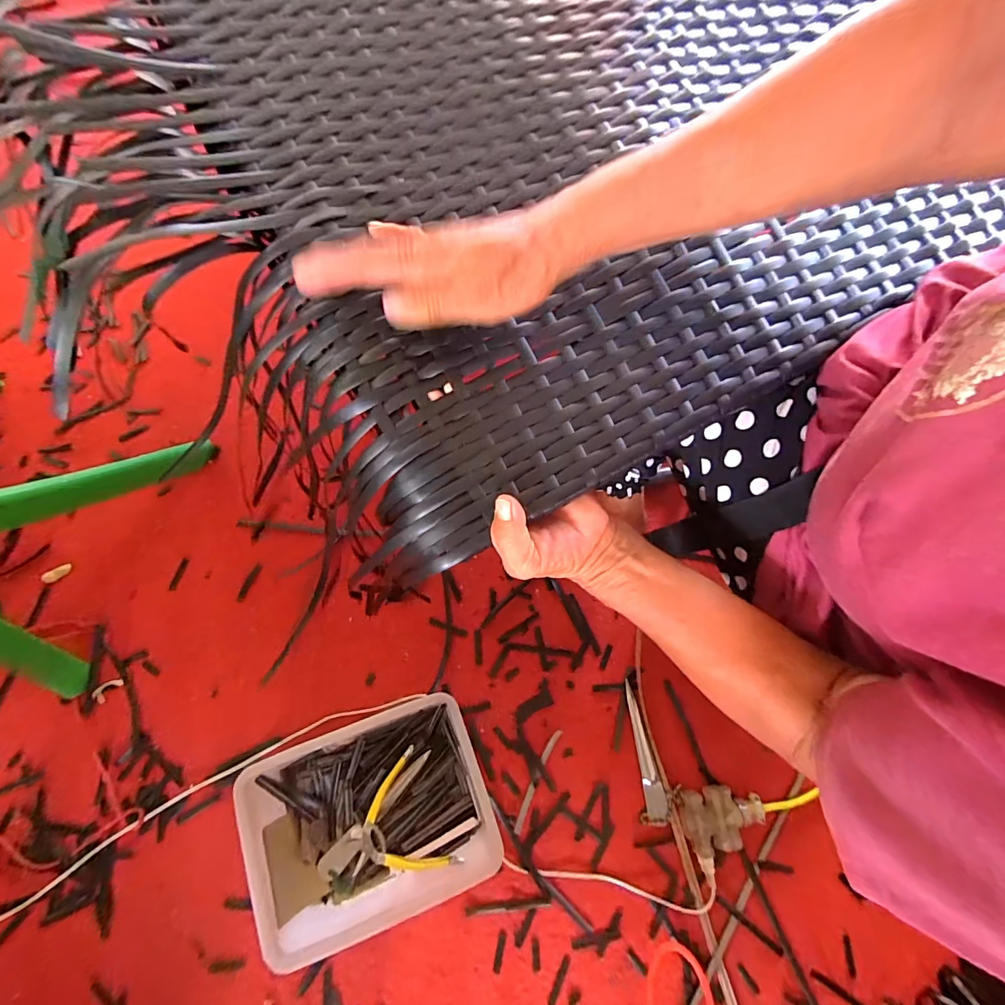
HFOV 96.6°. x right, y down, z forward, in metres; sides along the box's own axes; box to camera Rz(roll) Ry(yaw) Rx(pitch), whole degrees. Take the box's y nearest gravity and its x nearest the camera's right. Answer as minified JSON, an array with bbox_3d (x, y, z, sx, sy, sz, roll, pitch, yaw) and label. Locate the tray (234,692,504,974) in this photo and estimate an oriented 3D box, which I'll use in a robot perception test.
[{"bbox_3d":[-0.156,0.389,0.552,0.273,0.083,0.220,-17,74,-7],"label":"tray"}]

